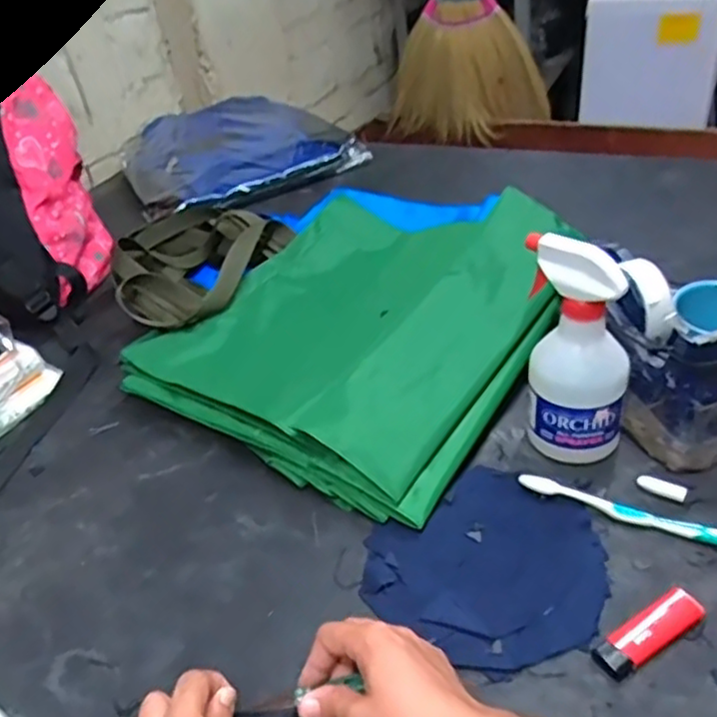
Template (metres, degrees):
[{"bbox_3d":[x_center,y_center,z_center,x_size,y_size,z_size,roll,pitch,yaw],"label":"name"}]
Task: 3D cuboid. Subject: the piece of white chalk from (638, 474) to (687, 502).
[{"bbox_3d":[0.242,0.102,0.545,0.037,0.010,0.011,21,45,34],"label":"piece of white chalk"}]

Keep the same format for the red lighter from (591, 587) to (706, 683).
[{"bbox_3d":[0.191,0.178,0.450,0.080,0.015,0.027,-24,39,-21],"label":"red lighter"}]

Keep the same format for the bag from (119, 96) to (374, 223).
[{"bbox_3d":[-0.237,-0.383,1.236,0.370,0.063,0.395,-23,38,-20],"label":"bag"}]

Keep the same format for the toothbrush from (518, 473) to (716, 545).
[{"bbox_3d":[0.214,0.119,0.525,0.179,0.015,0.014,10,40,24],"label":"toothbrush"}]

